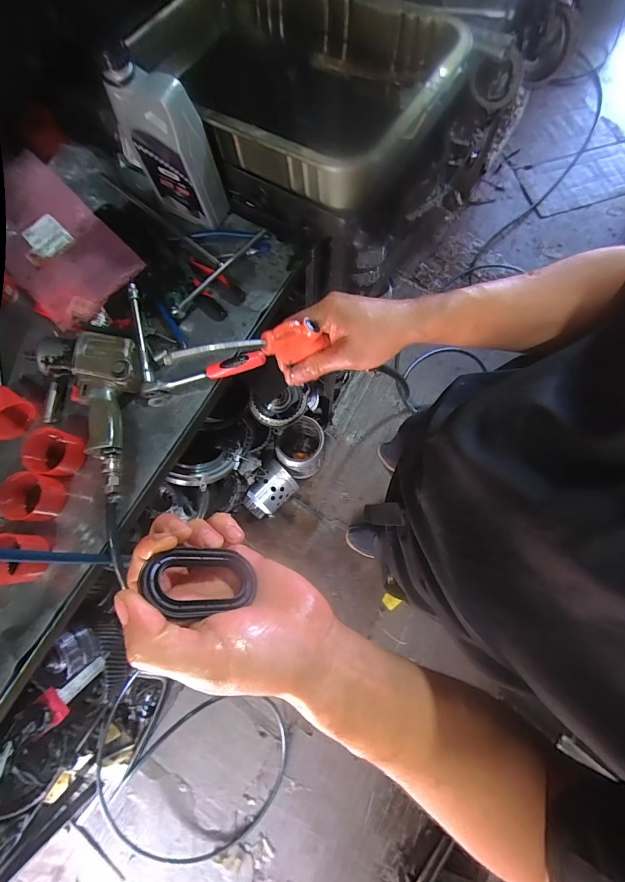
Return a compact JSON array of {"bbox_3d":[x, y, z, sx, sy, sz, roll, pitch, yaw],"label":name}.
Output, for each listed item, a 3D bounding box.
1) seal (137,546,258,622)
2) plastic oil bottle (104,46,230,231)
[{"bbox_3d":[-0.066,0.082,0.222,0.064,0.006,0.041,10,37,-39],"label":"seal"},{"bbox_3d":[-0.211,-0.437,0.564,0.128,0.195,0.056,23,76,6],"label":"plastic oil bottle"}]

